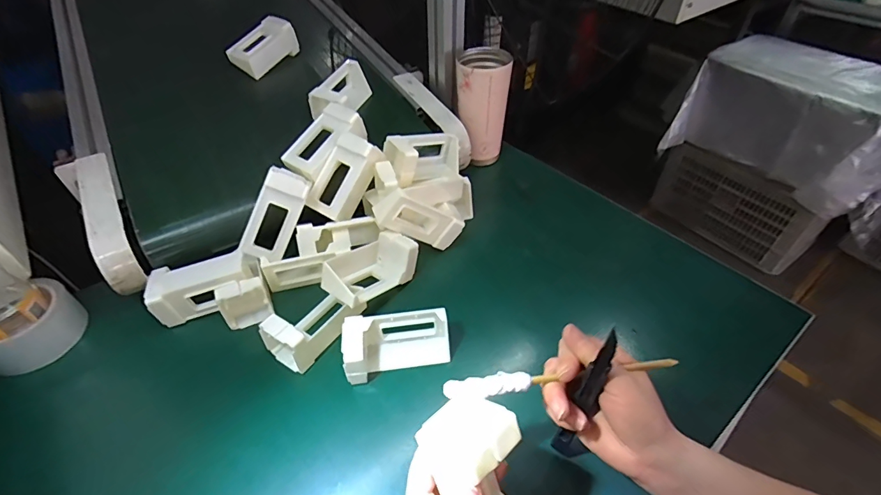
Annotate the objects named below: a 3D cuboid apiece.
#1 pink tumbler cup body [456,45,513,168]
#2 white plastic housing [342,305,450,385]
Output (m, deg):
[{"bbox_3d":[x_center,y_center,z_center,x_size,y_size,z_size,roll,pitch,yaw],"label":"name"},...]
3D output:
[{"bbox_3d":[0.064,-0.213,0.677,0.078,0.159,0.068,4,45,4],"label":"pink tumbler cup body"},{"bbox_3d":[-0.044,0.100,0.460,0.113,0.050,0.046,-11,46,-11],"label":"white plastic housing"}]

